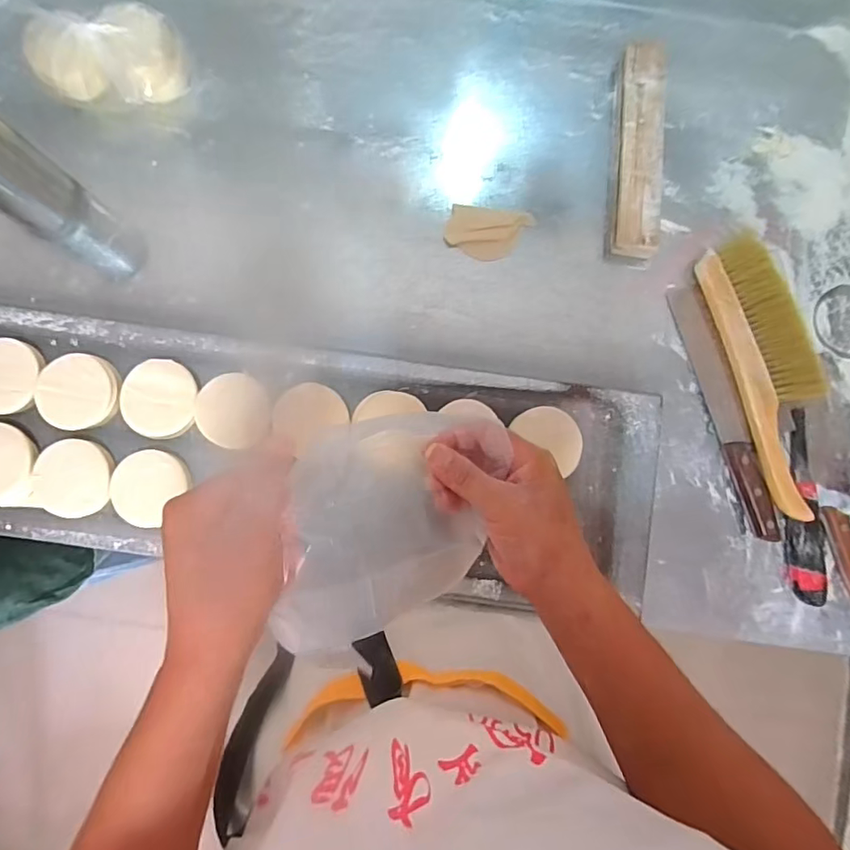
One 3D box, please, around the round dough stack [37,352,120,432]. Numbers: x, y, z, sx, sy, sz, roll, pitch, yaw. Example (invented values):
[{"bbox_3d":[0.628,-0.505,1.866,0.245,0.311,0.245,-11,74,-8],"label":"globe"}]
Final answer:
[{"bbox_3d":[-0.397,-0.038,0.593,0.085,0.032,0.084,0,85,-1],"label":"round dough stack"}]

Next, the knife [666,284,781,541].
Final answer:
[{"bbox_3d":[0.369,-0.018,0.621,0.042,0.022,0.317,-18,86,-2],"label":"knife"}]

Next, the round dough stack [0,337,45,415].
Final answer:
[{"bbox_3d":[-0.484,-0.056,0.596,0.087,0.029,0.084,0,85,-1],"label":"round dough stack"}]

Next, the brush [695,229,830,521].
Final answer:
[{"bbox_3d":[0.417,-0.062,0.614,0.086,0.045,0.332,-16,86,-2],"label":"brush"}]

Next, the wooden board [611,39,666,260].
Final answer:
[{"bbox_3d":[0.270,-0.342,0.641,0.060,0.035,0.267,4,85,-1],"label":"wooden board"}]

